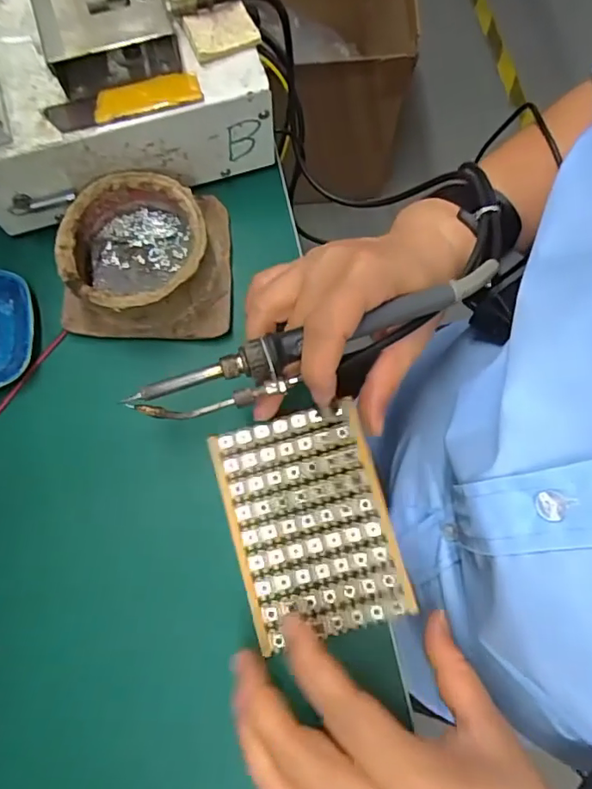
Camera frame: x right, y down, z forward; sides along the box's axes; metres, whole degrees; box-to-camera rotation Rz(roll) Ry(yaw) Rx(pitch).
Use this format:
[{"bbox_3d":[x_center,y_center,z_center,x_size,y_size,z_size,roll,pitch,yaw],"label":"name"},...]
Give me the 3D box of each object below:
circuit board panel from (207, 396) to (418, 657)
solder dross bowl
[{"bbox_3d":[0.007,0.070,0.299,0.086,0.010,0.120,-16,75,-4],"label":"circuit board panel"},{"bbox_3d":[-0.094,-0.085,0.318,0.080,0.038,0.081,0,75,0],"label":"solder dross bowl"}]

